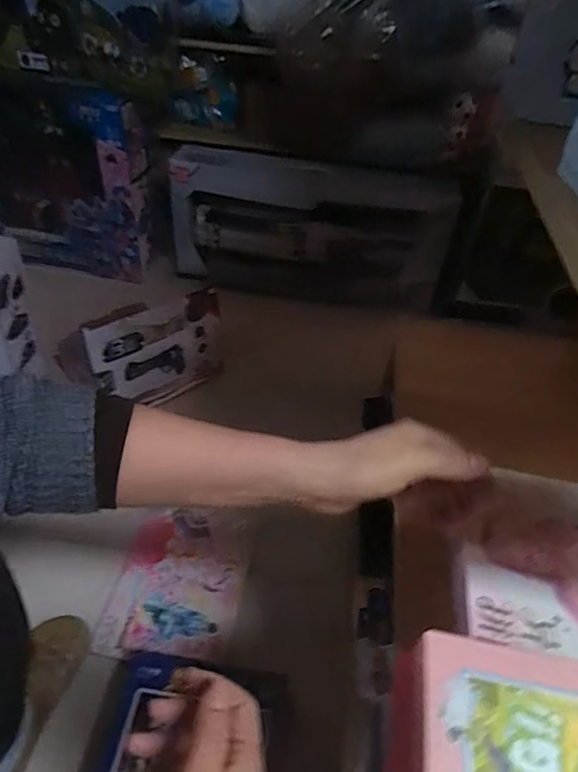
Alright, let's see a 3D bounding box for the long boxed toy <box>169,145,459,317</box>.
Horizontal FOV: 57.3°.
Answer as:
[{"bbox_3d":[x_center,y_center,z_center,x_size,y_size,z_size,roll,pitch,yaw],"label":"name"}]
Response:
[{"bbox_3d":[0.048,-0.390,1.432,0.738,0.386,0.099,4,42,-1],"label":"long boxed toy"}]

